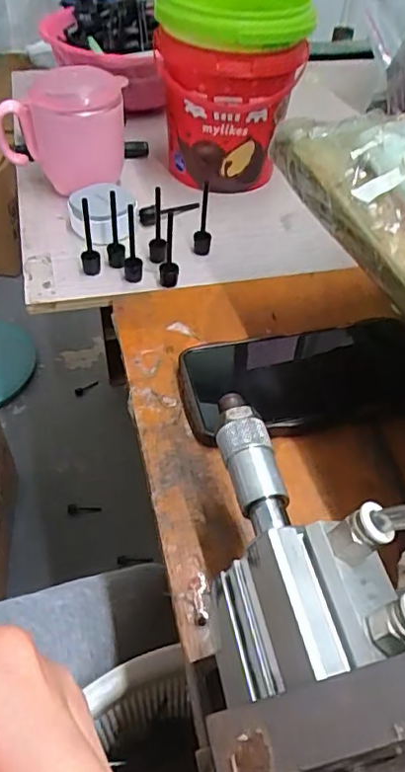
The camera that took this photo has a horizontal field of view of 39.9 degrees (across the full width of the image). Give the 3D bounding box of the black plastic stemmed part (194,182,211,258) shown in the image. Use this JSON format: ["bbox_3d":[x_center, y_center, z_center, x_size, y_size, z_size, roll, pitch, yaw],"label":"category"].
[{"bbox_3d":[0.001,-0.137,0.461,0.014,0.062,0.013,1,47,-3],"label":"black plastic stemmed part"}]

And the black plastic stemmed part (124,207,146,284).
[{"bbox_3d":[-0.054,-0.111,0.431,0.015,0.063,0.017,-3,48,-6],"label":"black plastic stemmed part"}]

